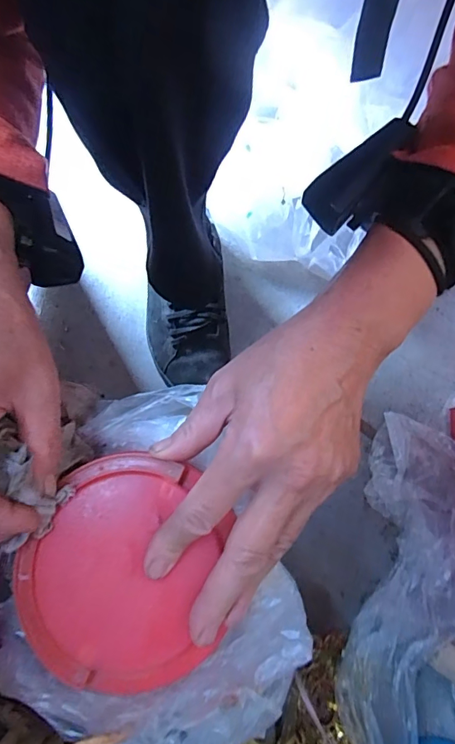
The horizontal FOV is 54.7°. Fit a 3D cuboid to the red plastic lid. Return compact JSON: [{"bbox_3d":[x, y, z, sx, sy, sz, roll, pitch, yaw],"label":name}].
[{"bbox_3d":[-0.058,0.100,0.229,0.098,0.008,0.111,7,75,2],"label":"red plastic lid"}]

